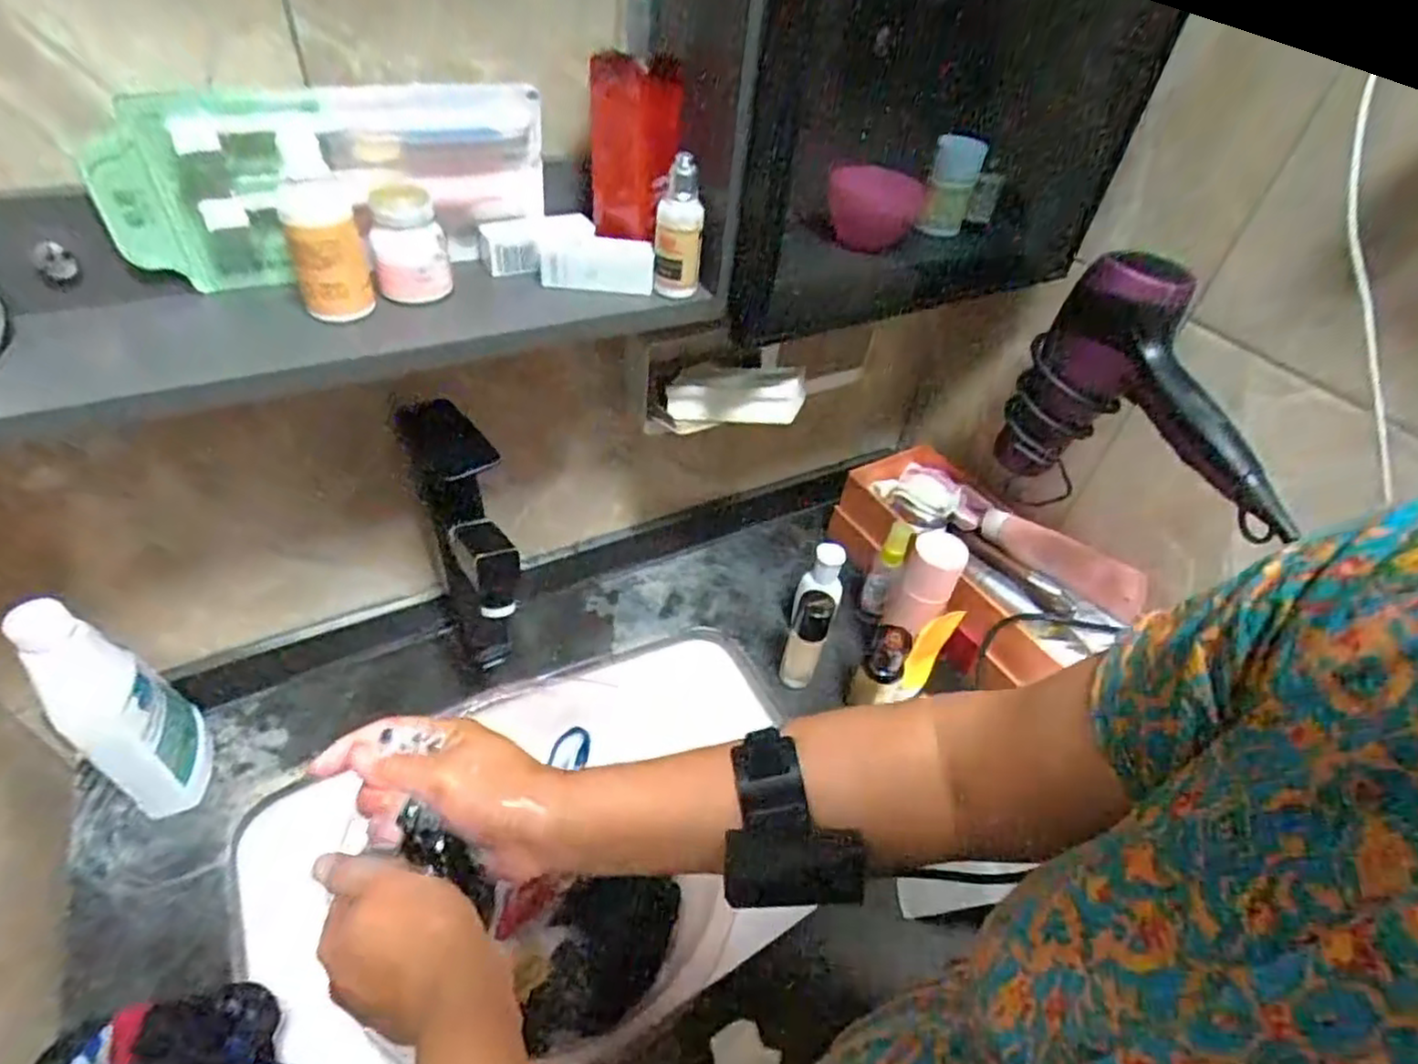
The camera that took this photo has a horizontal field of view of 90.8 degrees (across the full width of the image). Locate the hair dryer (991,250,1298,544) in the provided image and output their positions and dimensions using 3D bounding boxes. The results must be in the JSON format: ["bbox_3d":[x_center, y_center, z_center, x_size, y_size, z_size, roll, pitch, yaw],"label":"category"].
[{"bbox_3d":[0.362,-0.088,0.558,0.078,0.186,0.218,-23,52,-28],"label":"hair dryer"}]

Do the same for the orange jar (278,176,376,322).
[{"bbox_3d":[-0.214,-0.159,0.394,0.036,0.068,0.038,-13,48,-20],"label":"orange jar"}]

